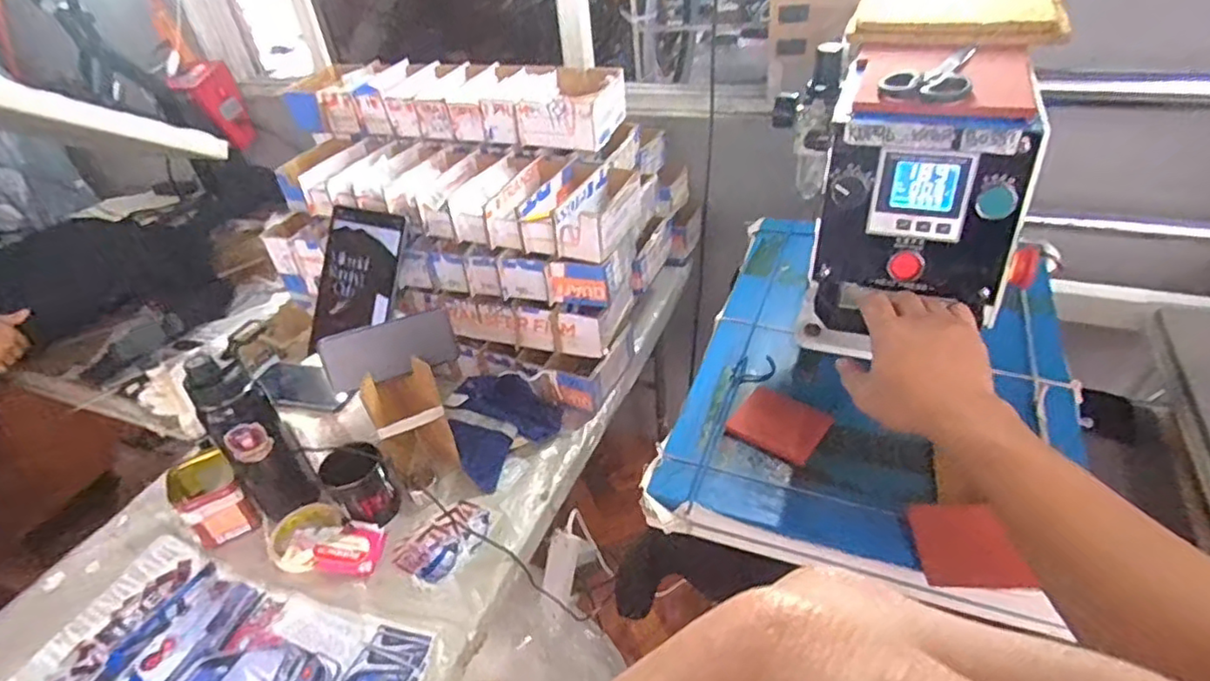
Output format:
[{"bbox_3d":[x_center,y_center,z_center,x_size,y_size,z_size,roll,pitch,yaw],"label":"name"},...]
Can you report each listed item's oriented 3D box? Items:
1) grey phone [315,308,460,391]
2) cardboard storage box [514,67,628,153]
[{"bbox_3d":[-0.292,0.013,0.859,0.172,0.074,0.010,-16,13,-10],"label":"grey phone"},{"bbox_3d":[-0.051,-0.390,1.093,0.131,0.096,0.172,11,41,22],"label":"cardboard storage box"}]

